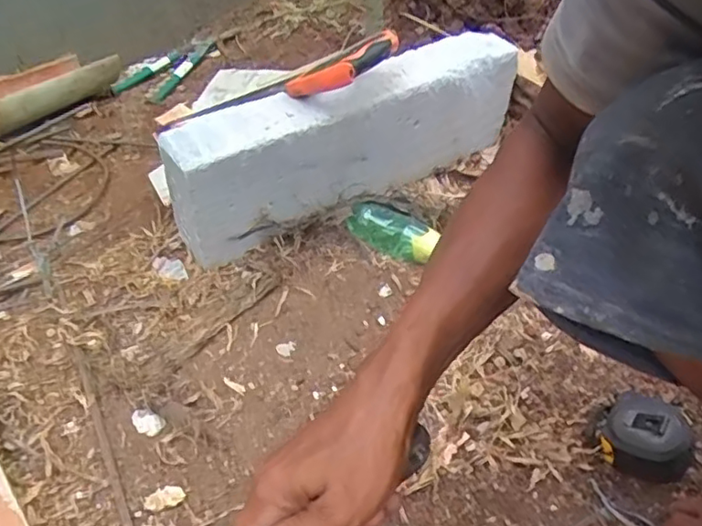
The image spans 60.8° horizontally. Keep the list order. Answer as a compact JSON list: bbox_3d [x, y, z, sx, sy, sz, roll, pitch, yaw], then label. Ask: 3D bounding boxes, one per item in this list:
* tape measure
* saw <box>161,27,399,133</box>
[{"bbox_3d":[0.282,0.167,0.576,0.080,0.051,0.074,-4,34,3],"label":"tape measure"},{"bbox_3d":[-0.146,-0.271,0.952,0.483,0.043,0.106,-5,29,36],"label":"saw"}]

